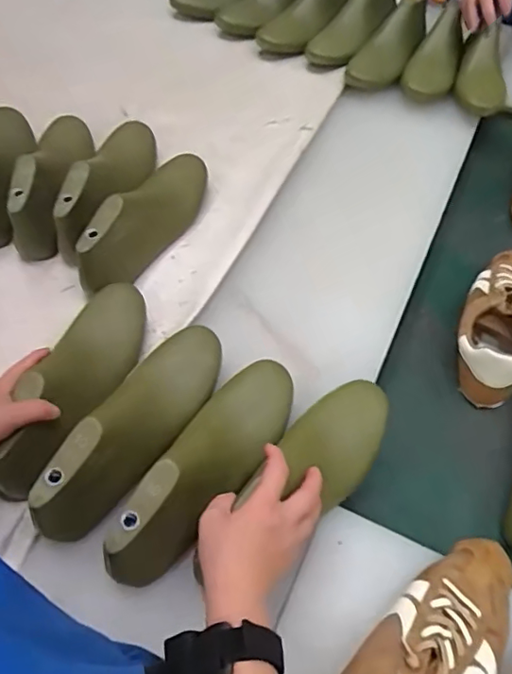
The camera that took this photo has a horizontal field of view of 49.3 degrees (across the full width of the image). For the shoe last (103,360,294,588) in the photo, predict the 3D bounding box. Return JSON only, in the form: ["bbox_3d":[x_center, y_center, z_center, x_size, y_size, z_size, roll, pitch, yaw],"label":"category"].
[{"bbox_3d":[-0.047,0.120,0.551,0.077,0.101,0.266,29,61,18],"label":"shoe last"}]

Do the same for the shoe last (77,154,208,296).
[{"bbox_3d":[-0.142,-0.166,0.732,0.081,0.089,0.270,22,59,14],"label":"shoe last"}]

